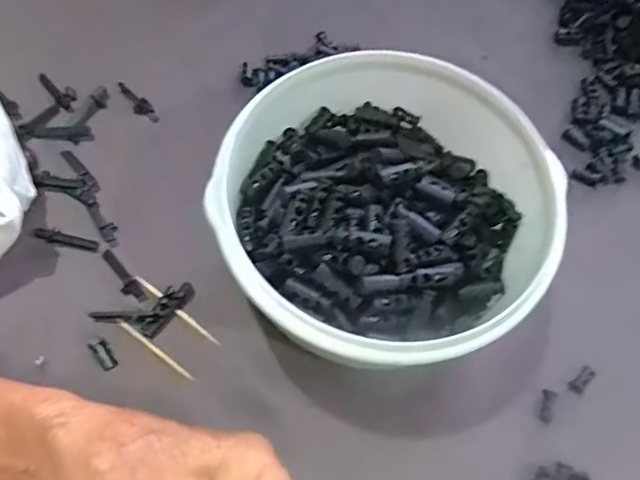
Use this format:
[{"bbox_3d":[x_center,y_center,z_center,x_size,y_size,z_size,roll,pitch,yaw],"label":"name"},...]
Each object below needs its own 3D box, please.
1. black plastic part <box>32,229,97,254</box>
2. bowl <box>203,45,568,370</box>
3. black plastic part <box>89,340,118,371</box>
[{"bbox_3d":[-0.146,0.000,0.324,0.038,0.006,0.008,14,65,6],"label":"black plastic part"},{"bbox_3d":[0.033,-0.011,0.294,0.162,0.086,0.156,2,64,-3],"label":"bowl"},{"bbox_3d":[-0.115,0.061,0.297,0.008,0.004,0.018,-37,70,-17],"label":"black plastic part"}]

